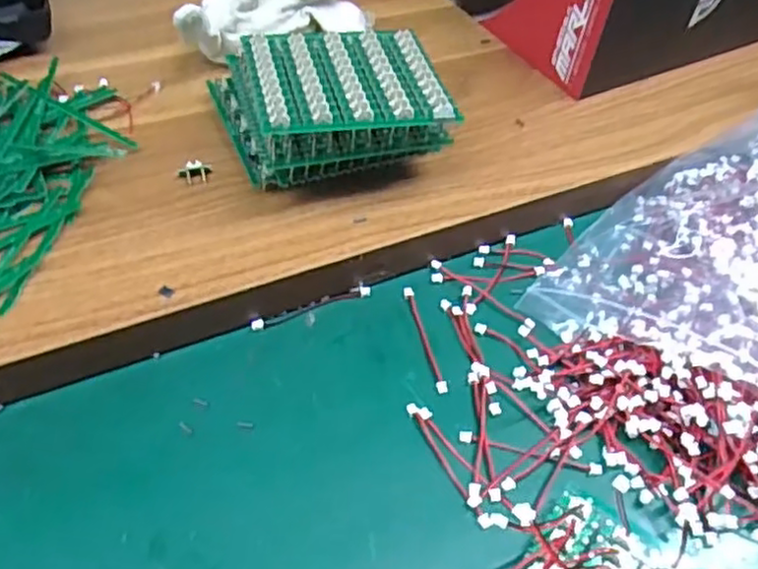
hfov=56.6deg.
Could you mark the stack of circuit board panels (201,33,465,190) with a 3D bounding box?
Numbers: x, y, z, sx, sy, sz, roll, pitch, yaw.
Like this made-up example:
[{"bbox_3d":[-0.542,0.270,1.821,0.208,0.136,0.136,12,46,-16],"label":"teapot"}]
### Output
[{"bbox_3d":[-0.024,-0.084,0.341,0.098,0.051,0.085,-7,51,-12],"label":"stack of circuit board panels"}]

